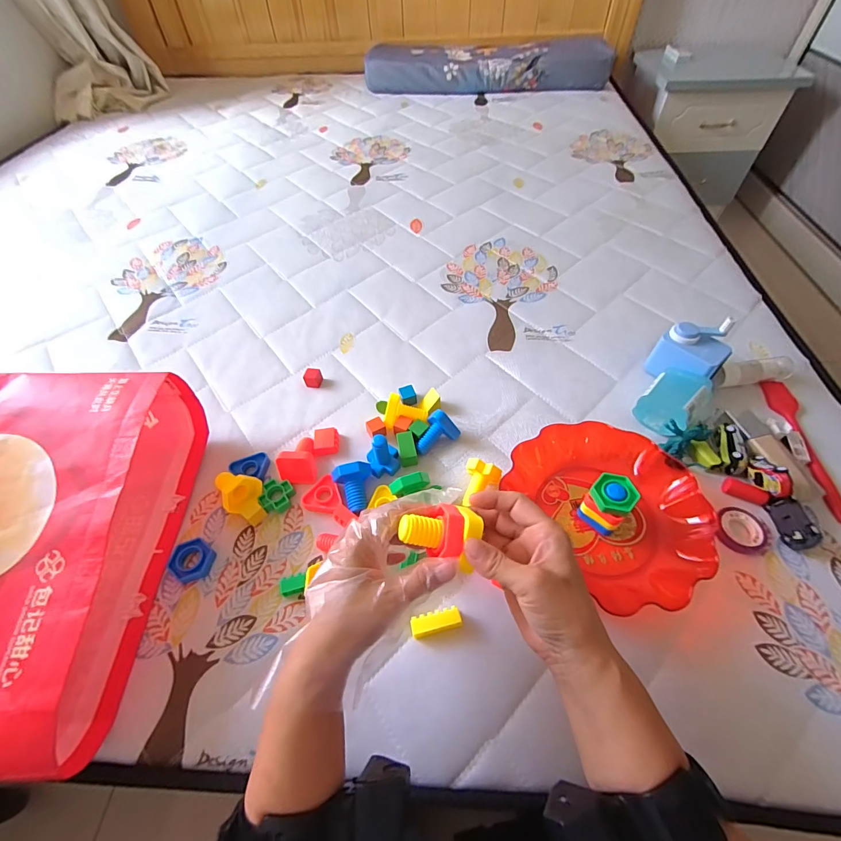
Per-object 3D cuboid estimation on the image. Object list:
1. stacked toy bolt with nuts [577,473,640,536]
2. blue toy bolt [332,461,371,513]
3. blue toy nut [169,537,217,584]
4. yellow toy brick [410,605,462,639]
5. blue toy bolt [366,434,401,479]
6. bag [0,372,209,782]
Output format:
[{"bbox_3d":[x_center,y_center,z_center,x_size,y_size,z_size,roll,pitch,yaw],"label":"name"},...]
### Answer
[{"bbox_3d":[0.206,0.090,0.437,0.042,0.054,0.047,35,63,22],"label":"stacked toy bolt with nuts"},{"bbox_3d":[-0.075,0.077,0.464,0.043,0.035,0.052,-17,57,-10],"label":"blue toy bolt"},{"bbox_3d":[-0.250,0.153,0.433,0.045,0.012,0.042,0,56,1],"label":"blue toy nut"},{"bbox_3d":[0.015,0.197,0.387,0.048,0.015,0.019,-11,57,-7],"label":"yellow toy brick"},{"bbox_3d":[-0.045,0.041,0.480,0.037,0.055,0.034,-14,57,-9],"label":"blue toy bolt"},{"bbox_3d":[-0.390,0.113,0.386,0.219,0.138,0.360,-2,56,-1],"label":"bag"}]

